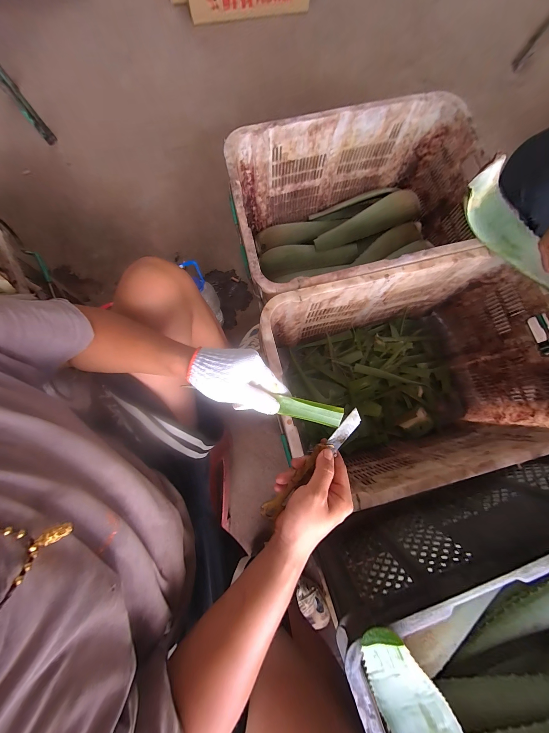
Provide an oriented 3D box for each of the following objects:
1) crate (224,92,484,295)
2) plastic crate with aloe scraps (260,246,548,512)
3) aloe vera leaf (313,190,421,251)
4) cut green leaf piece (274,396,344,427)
[{"bbox_3d":[0.235,-0.433,0.765,0.673,0.308,0.464,-15,79,-4],"label":"crate"},{"bbox_3d":[0.339,0.023,0.698,0.663,0.335,0.469,-15,79,-4],"label":"plastic crate with aloe scraps"},{"bbox_3d":[0.320,-0.492,0.870,0.368,0.065,0.105,-21,79,7],"label":"aloe vera leaf"},{"bbox_3d":[0.047,0.059,0.330,0.084,0.009,0.026,13,78,1],"label":"cut green leaf piece"}]

